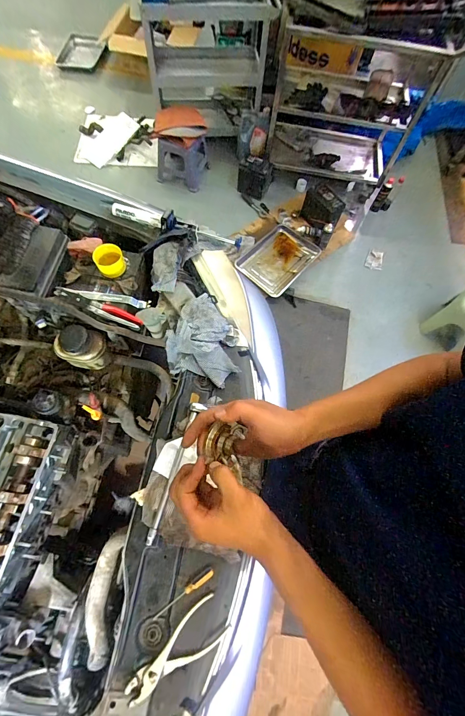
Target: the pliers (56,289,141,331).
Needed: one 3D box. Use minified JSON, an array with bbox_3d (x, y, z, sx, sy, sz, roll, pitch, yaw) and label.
[{"bbox_3d":[-0.332,-0.125,0.758,0.224,0.034,0.044,21,68,5],"label":"pliers"}]

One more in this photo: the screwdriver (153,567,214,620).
[{"bbox_3d":[-0.093,0.455,0.596,0.129,0.017,0.019,-31,73,-15],"label":"screwdriver"}]

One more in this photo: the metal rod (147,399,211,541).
[{"bbox_3d":[-0.113,0.228,0.643,0.035,0.021,0.288,16,68,4],"label":"metal rod"}]

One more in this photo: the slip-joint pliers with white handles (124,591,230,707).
[{"bbox_3d":[-0.099,0.530,0.559,0.189,0.021,0.078,-24,70,-27],"label":"slip-joint pliers with white handles"}]

